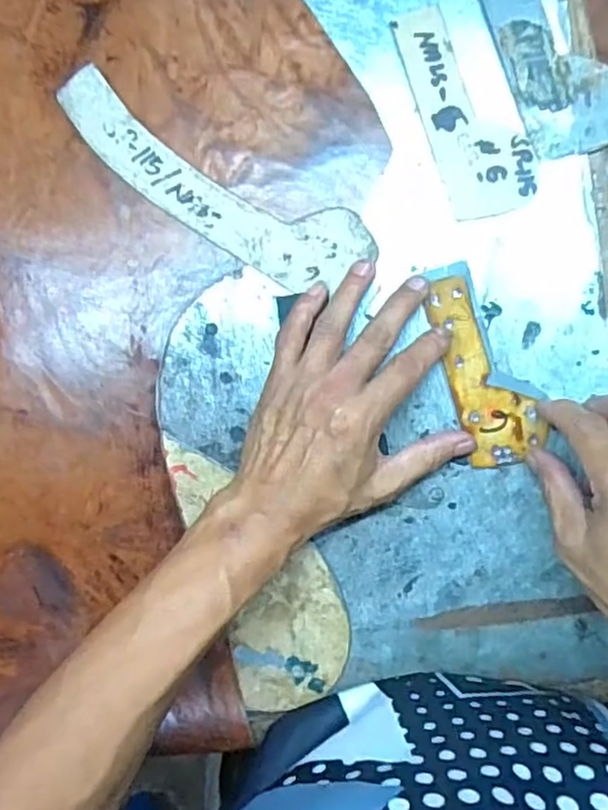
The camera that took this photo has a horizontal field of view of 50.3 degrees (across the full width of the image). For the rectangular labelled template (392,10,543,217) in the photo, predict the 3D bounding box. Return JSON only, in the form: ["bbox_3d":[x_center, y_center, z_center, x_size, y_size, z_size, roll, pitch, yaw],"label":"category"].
[{"bbox_3d":[0.096,-0.172,0.379,0.052,0.005,0.124,-20,96,3],"label":"rectangular labelled template"}]

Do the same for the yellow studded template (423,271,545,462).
[{"bbox_3d":[0.108,-0.020,0.392,0.044,0.006,0.116,-23,93,4],"label":"yellow studded template"}]

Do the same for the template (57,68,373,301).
[{"bbox_3d":[-0.056,-0.130,0.390,0.202,0.004,0.054,30,96,-2],"label":"template"}]

